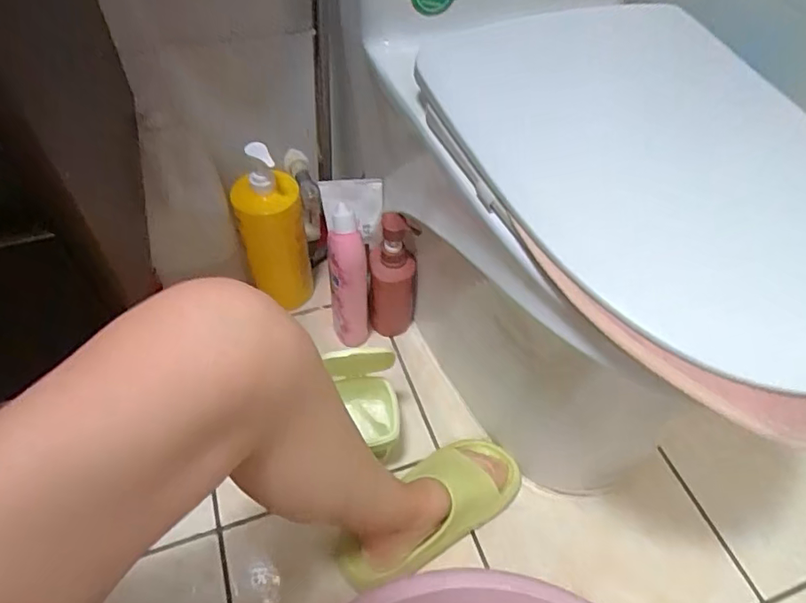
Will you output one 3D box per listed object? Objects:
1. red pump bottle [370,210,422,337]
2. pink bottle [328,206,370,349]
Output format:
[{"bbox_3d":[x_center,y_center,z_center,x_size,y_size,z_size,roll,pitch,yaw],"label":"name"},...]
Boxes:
[{"bbox_3d":[-0.016,-0.050,0.832,0.070,0.230,0.081,0,53,-2],"label":"red pump bottle"},{"bbox_3d":[-0.077,-0.026,0.781,0.053,0.243,0.048,-1,53,-3],"label":"pink bottle"}]

